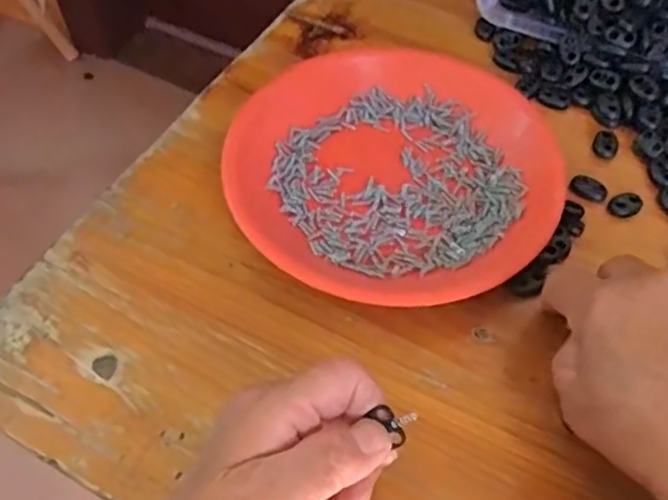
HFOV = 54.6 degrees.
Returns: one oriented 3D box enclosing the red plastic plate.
[{"bbox_3d":[0.038,-0.056,0.395,0.187,0.023,0.202,0,57,0],"label":"red plastic plate"}]

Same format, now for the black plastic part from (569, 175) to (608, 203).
[{"bbox_3d":[0.158,-0.039,0.400,0.022,0.007,0.015,28,61,17],"label":"black plastic part"}]

